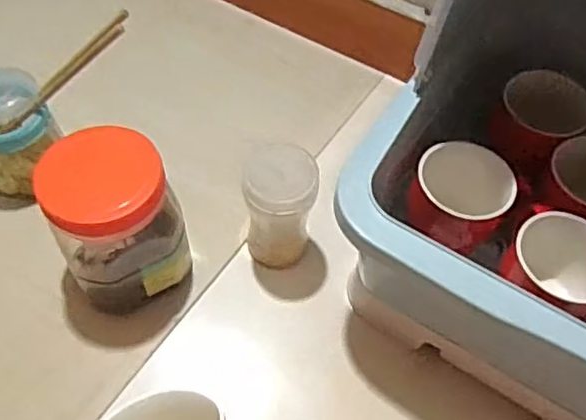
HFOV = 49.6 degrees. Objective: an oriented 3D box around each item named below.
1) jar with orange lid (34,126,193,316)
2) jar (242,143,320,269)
[{"bbox_3d":[-0.146,0.014,0.537,0.099,0.151,0.090,-23,60,-16],"label":"jar with orange lid"},{"bbox_3d":[-0.011,0.000,0.568,0.060,0.111,0.064,0,56,-1],"label":"jar"}]

